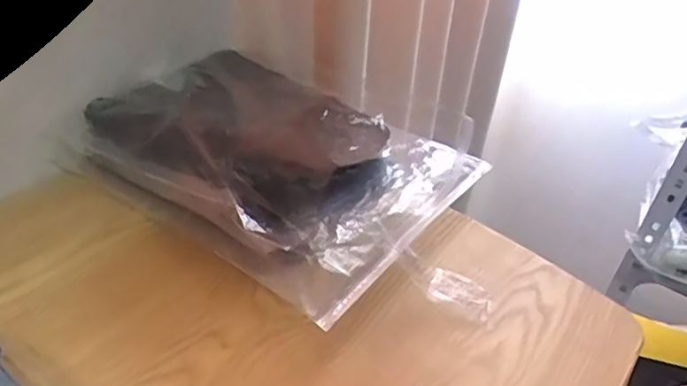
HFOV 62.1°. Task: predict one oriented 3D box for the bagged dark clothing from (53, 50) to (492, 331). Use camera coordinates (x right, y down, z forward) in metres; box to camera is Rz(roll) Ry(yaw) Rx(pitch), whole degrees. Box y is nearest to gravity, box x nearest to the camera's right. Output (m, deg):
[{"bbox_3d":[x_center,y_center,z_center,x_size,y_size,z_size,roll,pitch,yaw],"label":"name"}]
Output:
[{"bbox_3d":[-0.064,-0.051,0.612,0.348,0.103,0.288,24,41,26],"label":"bagged dark clothing"}]

